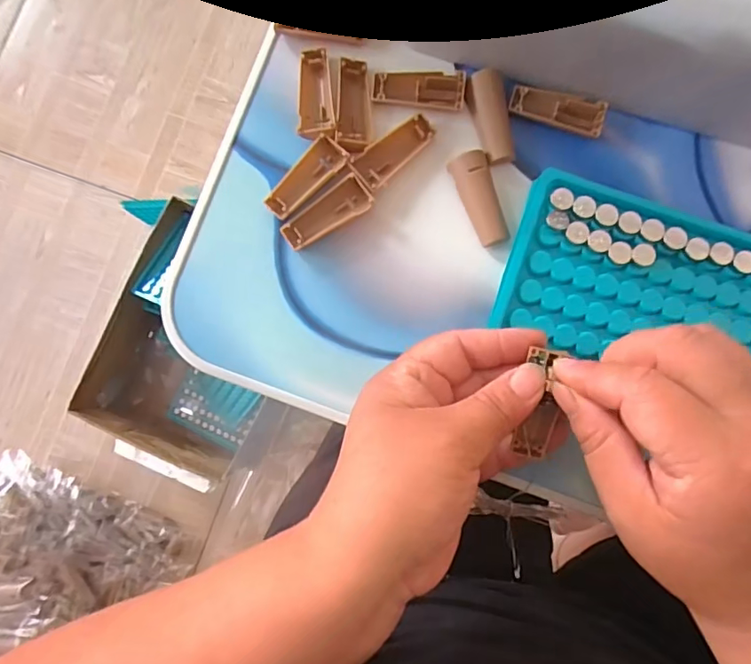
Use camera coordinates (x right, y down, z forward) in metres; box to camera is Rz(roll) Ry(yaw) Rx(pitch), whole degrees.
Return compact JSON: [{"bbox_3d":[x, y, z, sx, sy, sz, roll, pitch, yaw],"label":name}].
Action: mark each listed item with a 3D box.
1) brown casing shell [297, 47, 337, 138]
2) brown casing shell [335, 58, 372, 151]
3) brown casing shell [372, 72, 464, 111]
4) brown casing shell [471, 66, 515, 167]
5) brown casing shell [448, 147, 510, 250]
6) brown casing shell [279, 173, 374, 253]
[{"bbox_3d":[-0.033,-0.130,0.289,0.019,0.007,0.049,-6,84,1],"label":"brown casing shell"},{"bbox_3d":[-0.012,-0.123,0.287,0.018,0.008,0.053,-1,84,1],"label":"brown casing shell"},{"bbox_3d":[0.024,-0.133,0.289,0.049,0.007,0.017,4,84,2],"label":"brown casing shell"},{"bbox_3d":[0.064,-0.116,0.285,0.017,0.008,0.050,-11,84,0],"label":"brown casing shell"},{"bbox_3d":[0.056,-0.071,0.281,0.020,0.010,0.050,-17,84,-1],"label":"brown casing shell"},{"bbox_3d":[-0.026,-0.063,0.280,0.049,0.009,0.021,-36,84,-3],"label":"brown casing shell"}]

